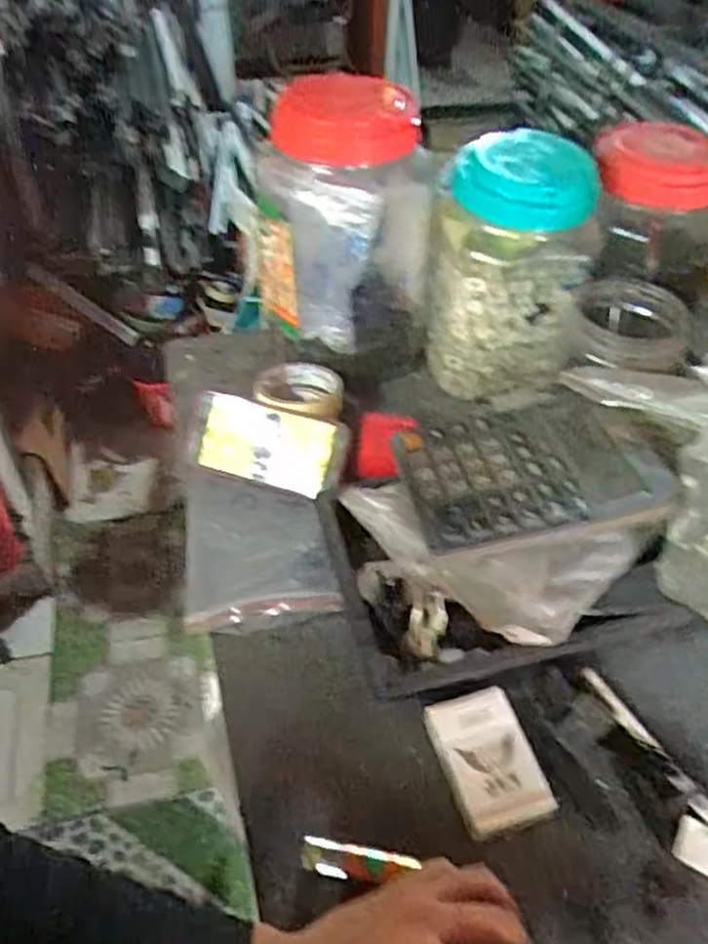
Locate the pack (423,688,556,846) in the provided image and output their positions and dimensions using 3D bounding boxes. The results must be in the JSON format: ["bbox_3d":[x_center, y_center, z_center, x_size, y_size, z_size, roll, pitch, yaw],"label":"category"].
[{"bbox_3d":[0.096,0.208,0.514,0.063,0.024,0.091,-15,48,-14],"label":"pack"}]

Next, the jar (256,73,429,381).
[{"bbox_3d":[-0.006,-0.256,0.749,0.169,0.255,0.159,4,45,1],"label":"jar"}]

